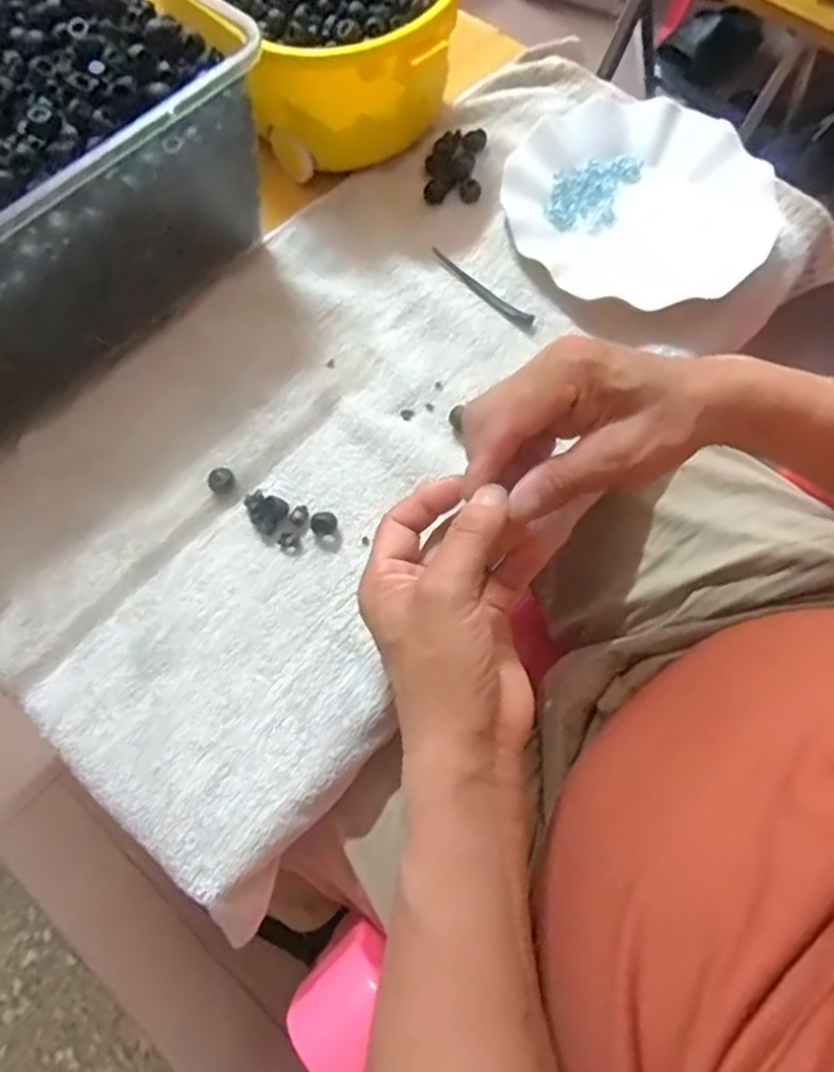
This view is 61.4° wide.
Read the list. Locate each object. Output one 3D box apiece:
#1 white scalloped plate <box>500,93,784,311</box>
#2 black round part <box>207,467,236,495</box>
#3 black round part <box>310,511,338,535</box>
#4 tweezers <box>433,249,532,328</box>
[{"bbox_3d":[0.148,-0.235,0.487,0.167,0.033,0.187,-15,68,-5],"label":"white scalloped plate"},{"bbox_3d":[-0.118,-0.033,0.426,0.015,0.013,0.013,-38,72,-14],"label":"black round part"},{"bbox_3d":[-0.055,-0.008,0.415,0.016,0.015,0.013,-21,69,-8],"label":"black round part"},{"bbox_3d":[0.044,-0.172,0.482,0.011,0.004,0.089,-42,73,-15],"label":"tweezers"}]

